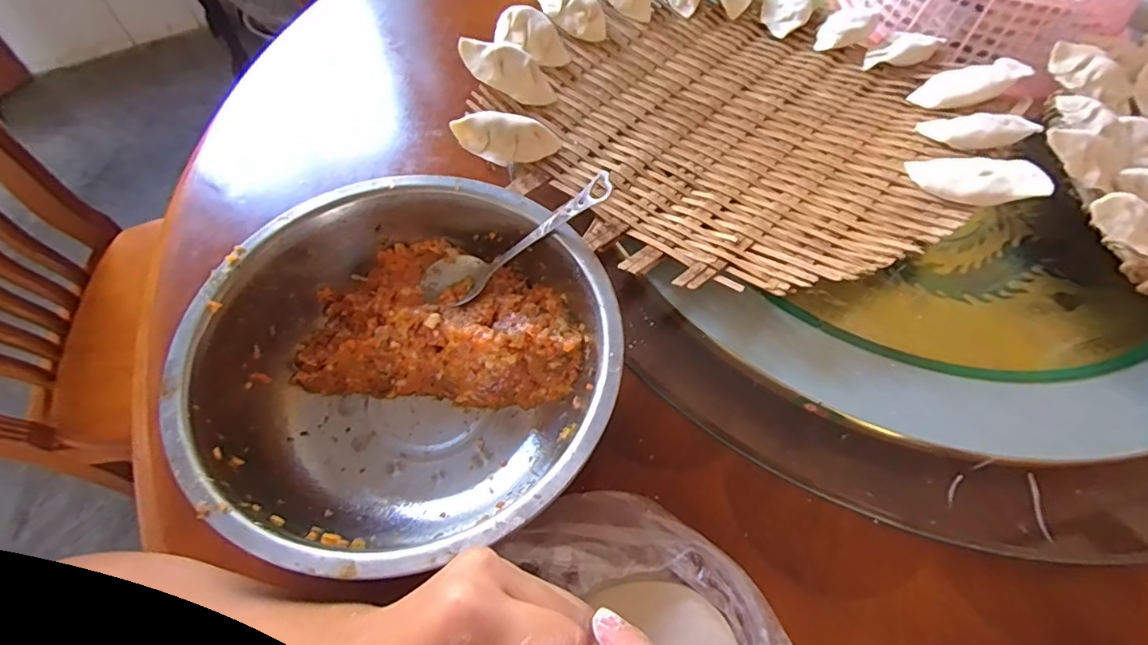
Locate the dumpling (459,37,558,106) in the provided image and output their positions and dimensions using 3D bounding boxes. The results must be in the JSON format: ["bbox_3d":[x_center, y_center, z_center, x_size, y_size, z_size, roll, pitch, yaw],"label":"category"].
[{"bbox_3d":[-0.051,-0.198,0.423,0.079,0.021,0.033,25,58,-13],"label":"dumpling"}]

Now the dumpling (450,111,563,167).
[{"bbox_3d":[-0.049,-0.131,0.395,0.076,0.026,0.033,-1,59,-4],"label":"dumpling"}]

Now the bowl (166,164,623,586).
[{"bbox_3d":[-0.094,0.031,0.327,0.223,0.085,0.224,2,59,-3],"label":"bowl"}]

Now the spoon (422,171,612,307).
[{"bbox_3d":[-0.038,-0.052,0.344,0.144,0.021,0.039,-28,56,26],"label":"spoon"}]

